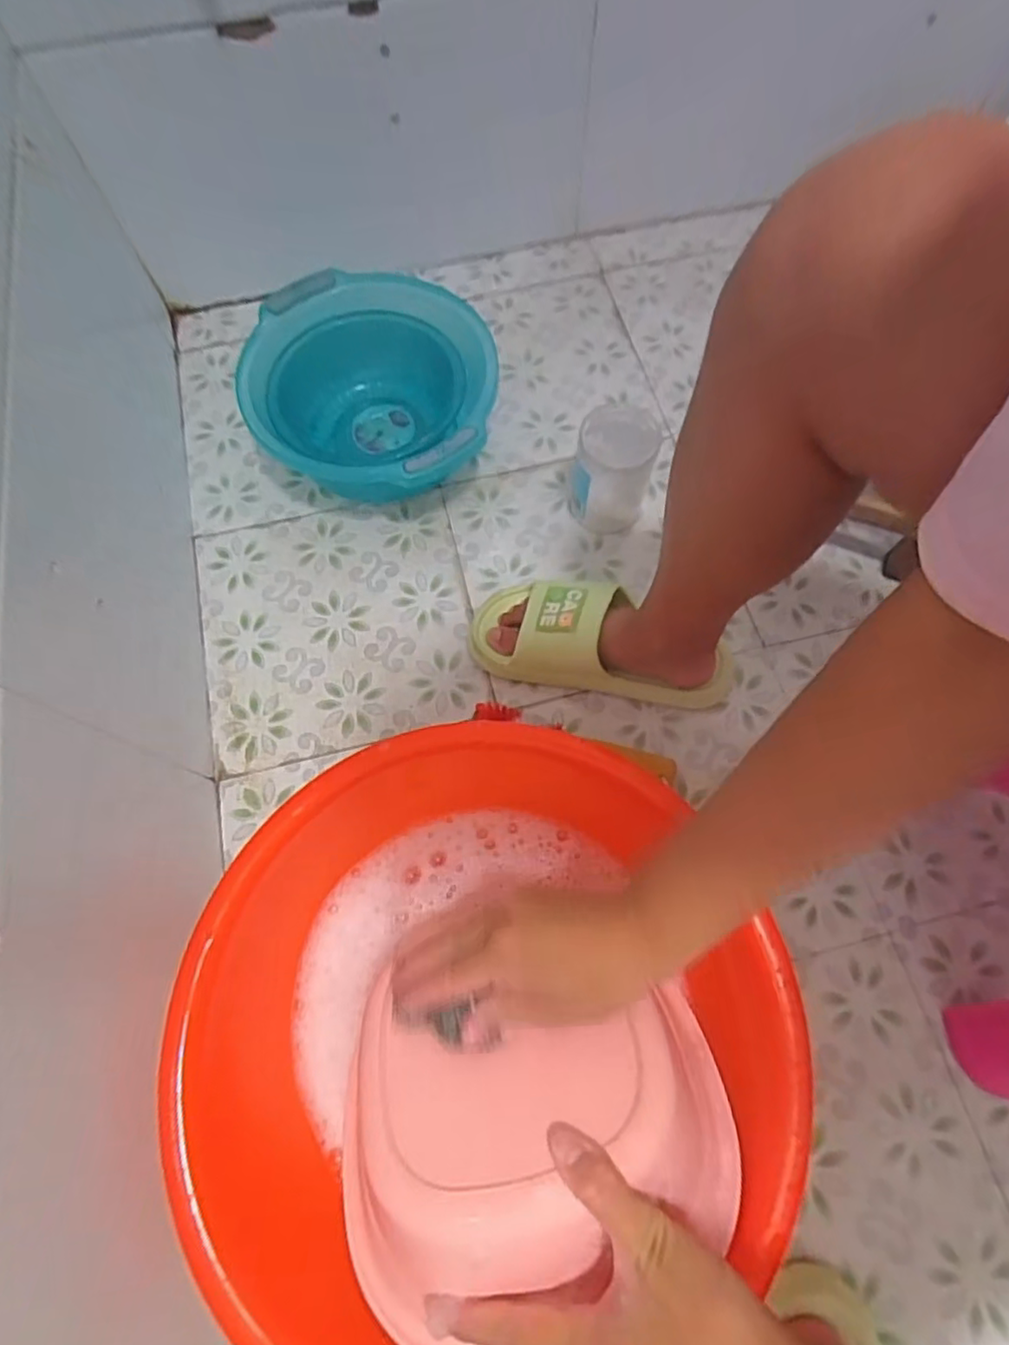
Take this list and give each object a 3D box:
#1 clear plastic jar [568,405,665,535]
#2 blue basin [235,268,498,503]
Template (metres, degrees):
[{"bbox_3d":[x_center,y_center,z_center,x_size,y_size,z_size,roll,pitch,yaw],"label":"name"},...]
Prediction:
[{"bbox_3d":[0.122,-0.228,0.722,0.083,0.123,0.097,11,69,6],"label":"clear plastic jar"},{"bbox_3d":[-0.158,-0.326,0.761,0.281,0.102,0.294,0,68,1],"label":"blue basin"}]

